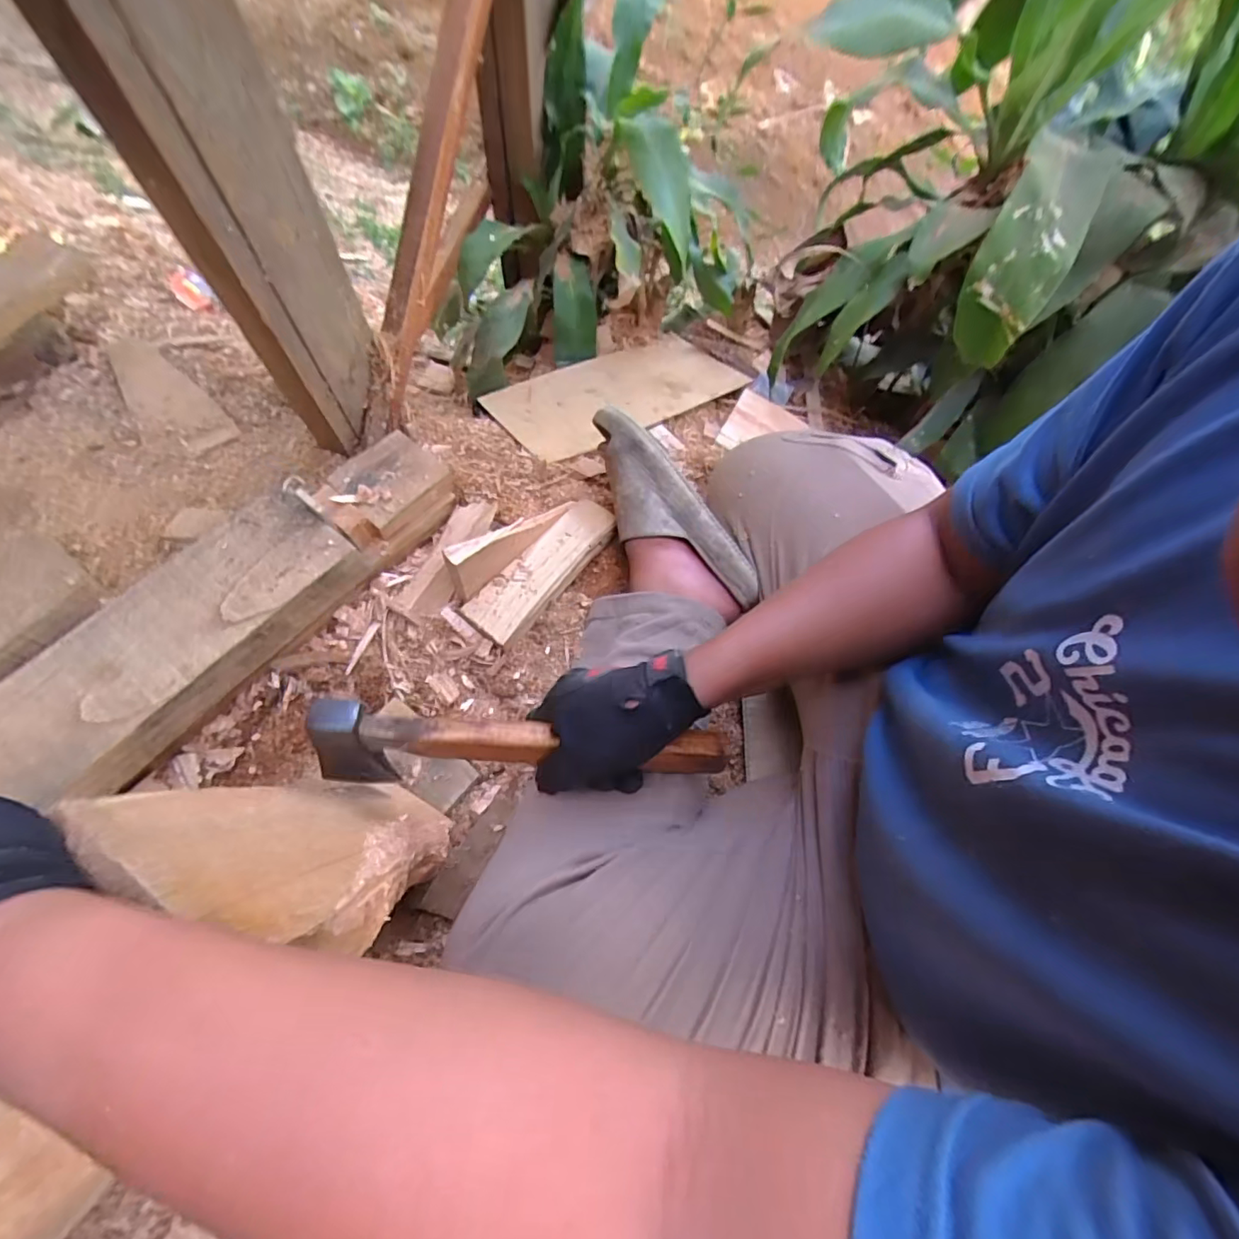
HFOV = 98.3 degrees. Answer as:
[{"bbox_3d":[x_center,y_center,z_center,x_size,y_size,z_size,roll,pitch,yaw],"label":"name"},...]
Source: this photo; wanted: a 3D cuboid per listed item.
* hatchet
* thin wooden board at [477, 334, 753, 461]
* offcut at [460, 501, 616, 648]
[{"bbox_3d":[-0.066,0.100,0.417,0.311,0.040,0.051,6,66,-12],"label":"hatchet"},{"bbox_3d":[-0.008,-0.384,0.886,0.385,0.017,0.235,-31,57,-20],"label":"thin wooden board"},{"bbox_3d":[-0.087,-0.063,0.632,0.066,0.031,0.211,36,70,12],"label":"offcut"}]

